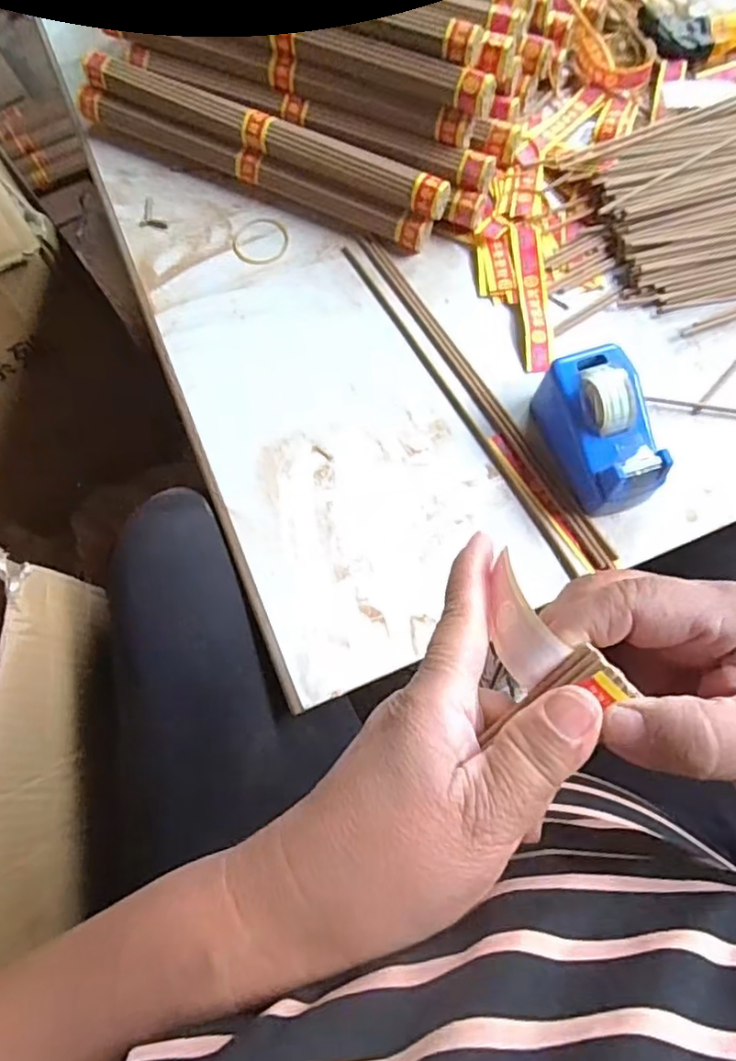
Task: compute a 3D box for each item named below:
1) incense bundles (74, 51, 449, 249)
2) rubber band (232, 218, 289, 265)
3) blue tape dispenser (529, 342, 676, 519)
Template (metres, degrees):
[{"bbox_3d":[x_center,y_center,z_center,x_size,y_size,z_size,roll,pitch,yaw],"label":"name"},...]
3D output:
[{"bbox_3d":[-0.088,-0.307,0.498,0.320,0.046,0.051,25,74,9],"label":"incense bundles"},{"bbox_3d":[-0.087,-0.234,0.500,0.044,0.004,0.046,0,72,1],"label":"rubber band"},{"bbox_3d":[0.153,-0.065,0.407,0.053,0.060,0.098,-17,73,-4],"label":"blue tape dispenser"}]

